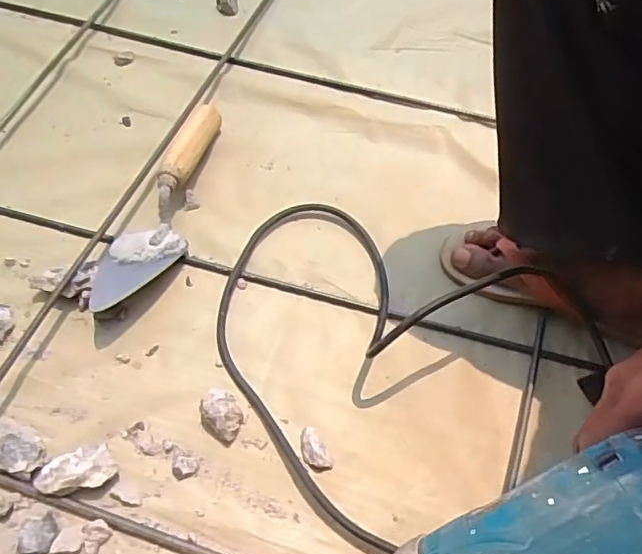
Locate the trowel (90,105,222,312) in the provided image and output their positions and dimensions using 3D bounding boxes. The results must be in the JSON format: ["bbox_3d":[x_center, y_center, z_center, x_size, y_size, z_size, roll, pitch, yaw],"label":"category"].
[{"bbox_3d":[-0.162,-0.076,0.577,0.072,0.044,0.268,13,63,2],"label":"trowel"}]

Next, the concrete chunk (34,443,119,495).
[{"bbox_3d":[-0.199,0.156,0.463,0.061,0.022,0.035,-9,60,-8],"label":"concrete chunk"}]

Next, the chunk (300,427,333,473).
[{"bbox_3d":[-0.007,0.149,0.487,0.020,0.011,0.038,-23,63,-16],"label":"chunk"}]

